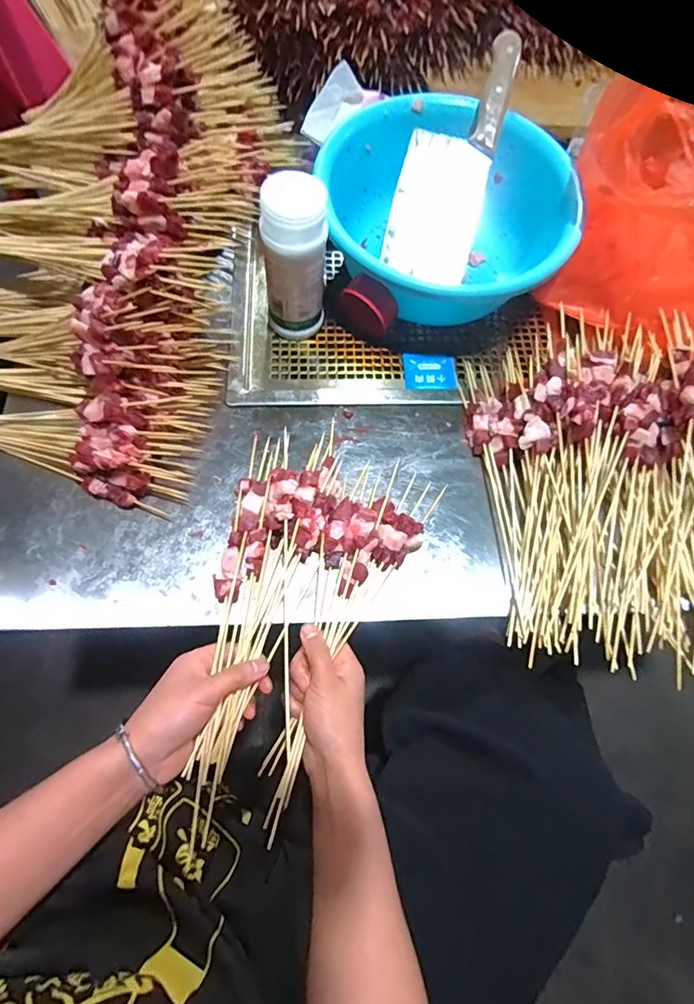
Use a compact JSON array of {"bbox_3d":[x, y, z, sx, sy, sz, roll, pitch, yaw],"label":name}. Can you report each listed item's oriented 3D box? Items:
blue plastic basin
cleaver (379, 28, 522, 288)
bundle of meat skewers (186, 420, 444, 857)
[{"bbox_3d":[0.115,-0.349,0.567,0.273,0.112,0.273,1,70,-2],"label":"blue plastic basin"},{"bbox_3d":[0.131,-0.401,0.557,0.114,0.026,0.253,27,109,7],"label":"cleaver"},{"bbox_3d":[-0.064,0.081,0.409,0.181,0.046,0.326,28,71,8],"label":"bundle of meat skewers"}]

